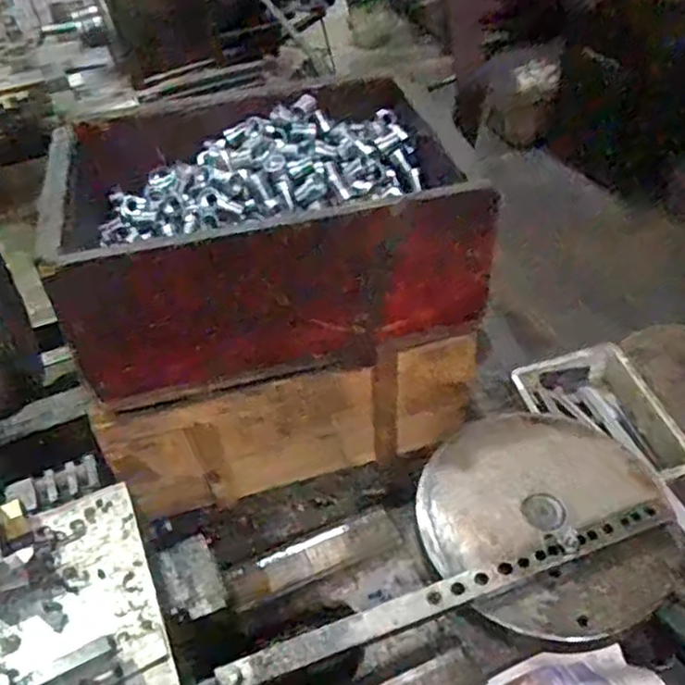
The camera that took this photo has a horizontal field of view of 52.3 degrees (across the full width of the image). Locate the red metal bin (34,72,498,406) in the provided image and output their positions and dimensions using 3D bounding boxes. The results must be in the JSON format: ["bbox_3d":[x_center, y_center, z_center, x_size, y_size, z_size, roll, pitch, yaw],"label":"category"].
[{"bbox_3d":[-0.068,-0.099,0.640,0.337,0.136,0.222,-13,43,-8],"label":"red metal bin"}]

